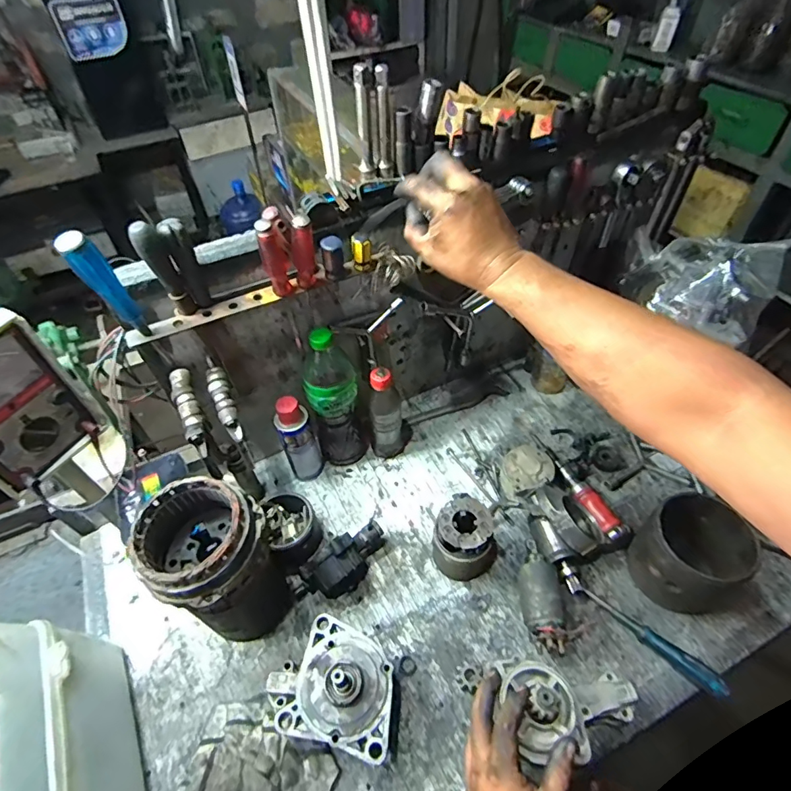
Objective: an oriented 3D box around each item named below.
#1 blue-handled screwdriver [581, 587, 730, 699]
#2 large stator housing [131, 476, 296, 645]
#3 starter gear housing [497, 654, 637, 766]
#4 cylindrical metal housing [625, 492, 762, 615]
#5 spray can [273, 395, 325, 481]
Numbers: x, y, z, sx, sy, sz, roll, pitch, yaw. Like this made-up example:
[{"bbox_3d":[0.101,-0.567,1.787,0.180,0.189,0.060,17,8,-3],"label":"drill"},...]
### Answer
[{"bbox_3d":[0.327,0.310,0.611,0.023,0.026,0.178,-37,57,-27],"label":"blue-handled screwdriver"},{"bbox_3d":[-0.214,0.208,0.587,0.126,0.225,0.126,21,53,19],"label":"large stator housing"},{"bbox_3d":[0.190,0.337,0.515,0.157,0.086,0.093,0,49,2],"label":"starter gear housing"},{"bbox_3d":[0.394,0.212,0.635,0.130,0.112,0.124,-1,49,1],"label":"cylindrical metal housing"},{"bbox_3d":[-0.149,0.069,0.743,0.054,0.167,0.045,-13,50,-9],"label":"spray can"}]

